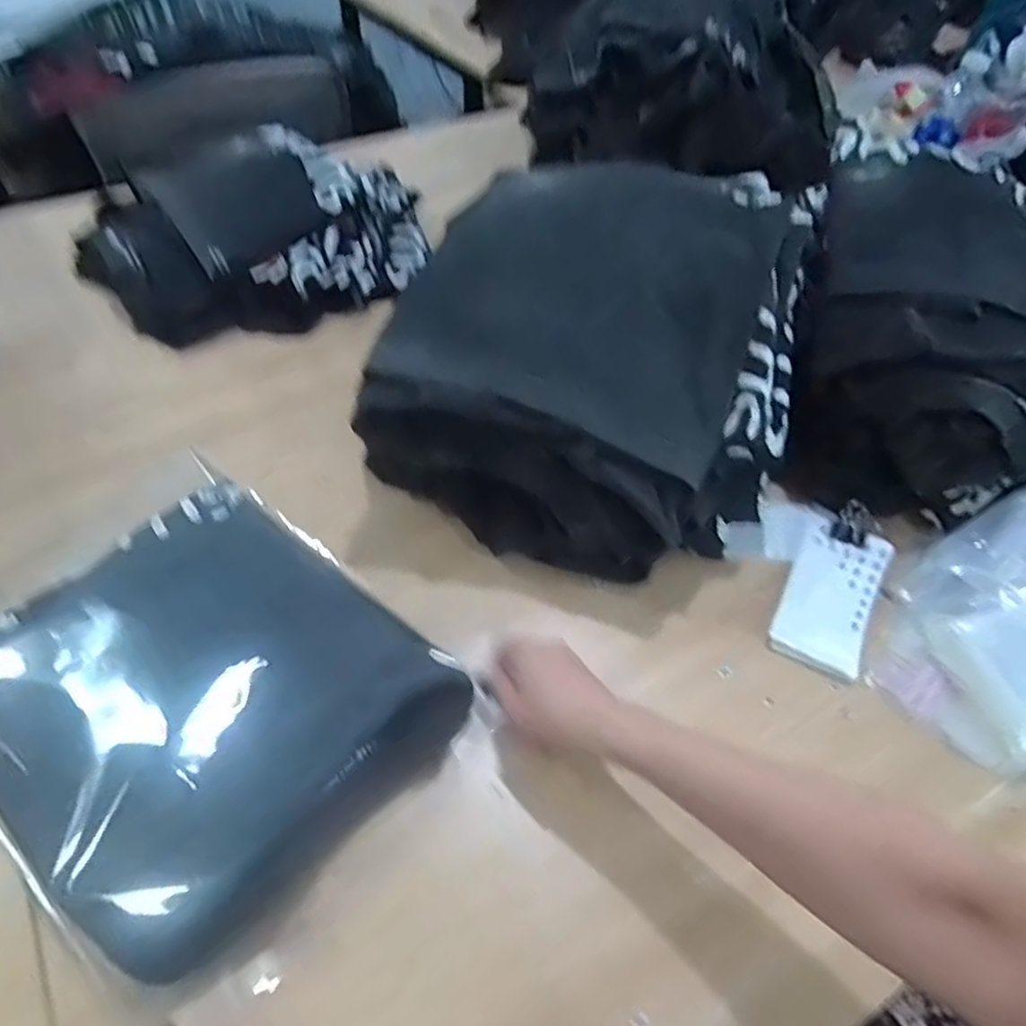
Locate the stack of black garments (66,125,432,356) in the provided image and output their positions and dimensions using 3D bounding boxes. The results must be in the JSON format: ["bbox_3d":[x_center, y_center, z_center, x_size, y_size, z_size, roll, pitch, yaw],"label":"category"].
[{"bbox_3d":[-0.300,-0.349,0.870,0.381,0.109,0.318,-35,60,-27],"label":"stack of black garments"}]

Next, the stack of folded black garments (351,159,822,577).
[{"bbox_3d":[0.075,-0.143,0.638,0.335,0.197,0.325,16,52,10],"label":"stack of folded black garments"}]

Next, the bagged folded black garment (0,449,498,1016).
[{"bbox_3d":[-0.248,0.114,0.537,0.379,0.030,0.289,37,58,24],"label":"bagged folded black garment"}]

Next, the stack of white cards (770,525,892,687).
[{"bbox_3d":[0.276,0.071,0.625,0.073,0.008,0.146,23,58,19],"label":"stack of white cards"}]

